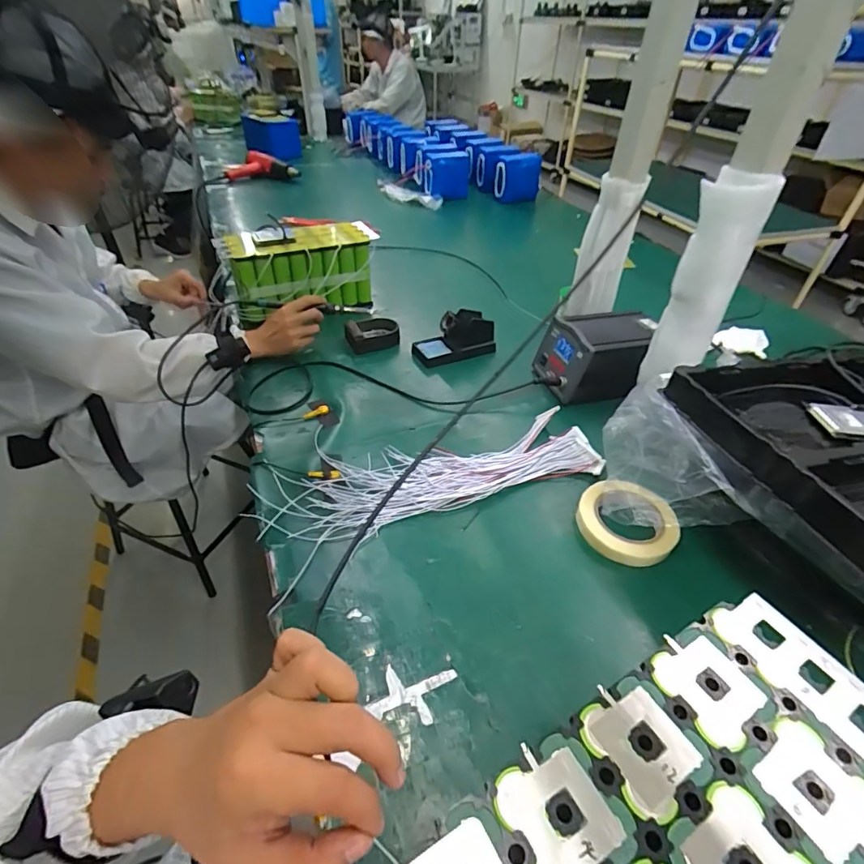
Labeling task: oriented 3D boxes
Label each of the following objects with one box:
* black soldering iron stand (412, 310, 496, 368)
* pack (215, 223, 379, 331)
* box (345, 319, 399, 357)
[{"bbox_3d":[0.043,-0.181,0.915,0.156,0.078,0.064,-15,44,-18],"label":"black soldering iron stand"},{"bbox_3d":[-0.280,-0.358,1.042,0.325,0.163,0.133,-23,47,-24],"label":"pack"},{"bbox_3d":[-0.120,-0.198,0.952,0.105,0.043,0.080,-18,45,-20],"label":"box"}]

